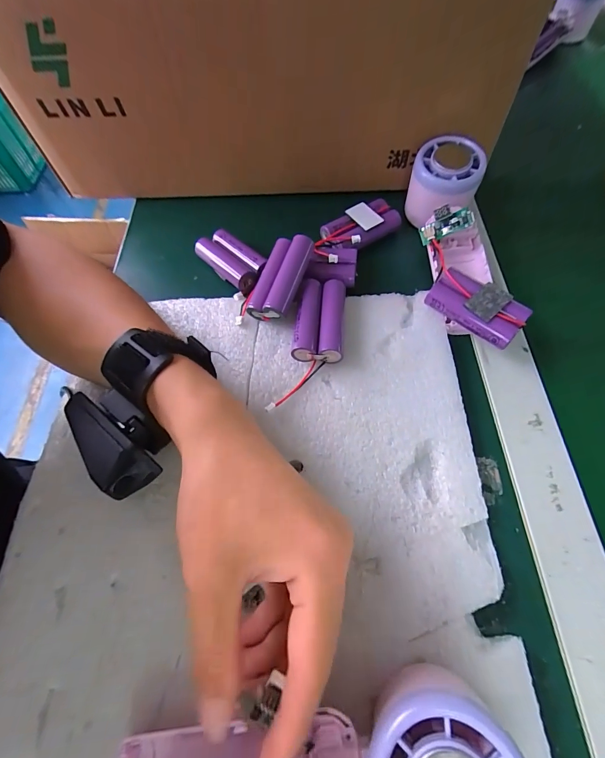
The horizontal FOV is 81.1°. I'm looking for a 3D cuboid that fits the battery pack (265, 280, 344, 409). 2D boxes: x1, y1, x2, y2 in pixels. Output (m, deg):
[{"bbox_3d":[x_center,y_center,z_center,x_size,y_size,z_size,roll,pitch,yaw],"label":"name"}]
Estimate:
[{"bbox_3d":[0.009,-0.027,0.254,0.039,0.020,0.105,8,61,9],"label":"battery pack"}]

